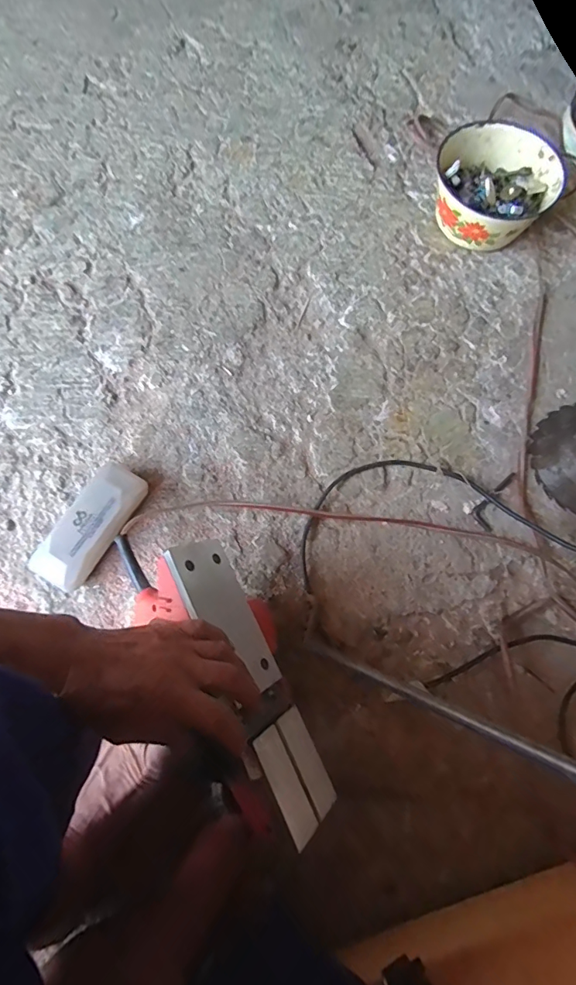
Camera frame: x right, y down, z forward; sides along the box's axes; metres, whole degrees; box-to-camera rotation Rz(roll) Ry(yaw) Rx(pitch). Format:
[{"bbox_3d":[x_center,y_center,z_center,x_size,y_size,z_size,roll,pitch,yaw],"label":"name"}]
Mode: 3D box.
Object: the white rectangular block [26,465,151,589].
[{"bbox_3d":[-0.234,0.041,0.546,0.069,0.045,0.156,34,75,8],"label":"white rectangular block"}]

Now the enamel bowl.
[{"bbox_3d":[0.311,-0.460,0.699,0.180,0.087,0.177,1,73,-2],"label":"enamel bowl"}]

